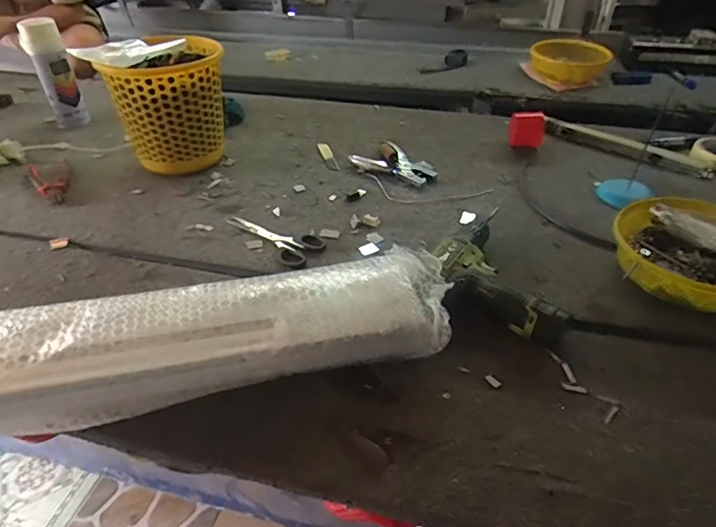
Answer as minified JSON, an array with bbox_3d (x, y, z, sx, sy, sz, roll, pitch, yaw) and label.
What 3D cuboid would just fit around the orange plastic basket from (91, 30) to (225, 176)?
[{"bbox_3d":[-0.310,-0.259,0.843,0.169,0.197,0.152,-7,39,-9],"label":"orange plastic basket"}]

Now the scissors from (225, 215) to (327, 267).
[{"bbox_3d":[-0.128,-0.044,0.744,0.167,0.005,0.069,29,47,31],"label":"scissors"}]

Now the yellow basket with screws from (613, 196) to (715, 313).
[{"bbox_3d":[0.423,-0.004,0.635,0.169,0.077,0.193,-26,46,-29],"label":"yellow basket with screws"}]

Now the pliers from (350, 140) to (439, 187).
[{"bbox_3d":[0.063,-0.176,0.889,0.097,0.027,0.140,-27,46,-30],"label":"pliers"}]

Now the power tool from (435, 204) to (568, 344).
[{"bbox_3d":[0.207,0.001,0.648,0.186,0.050,0.204,27,46,29],"label":"power tool"}]

